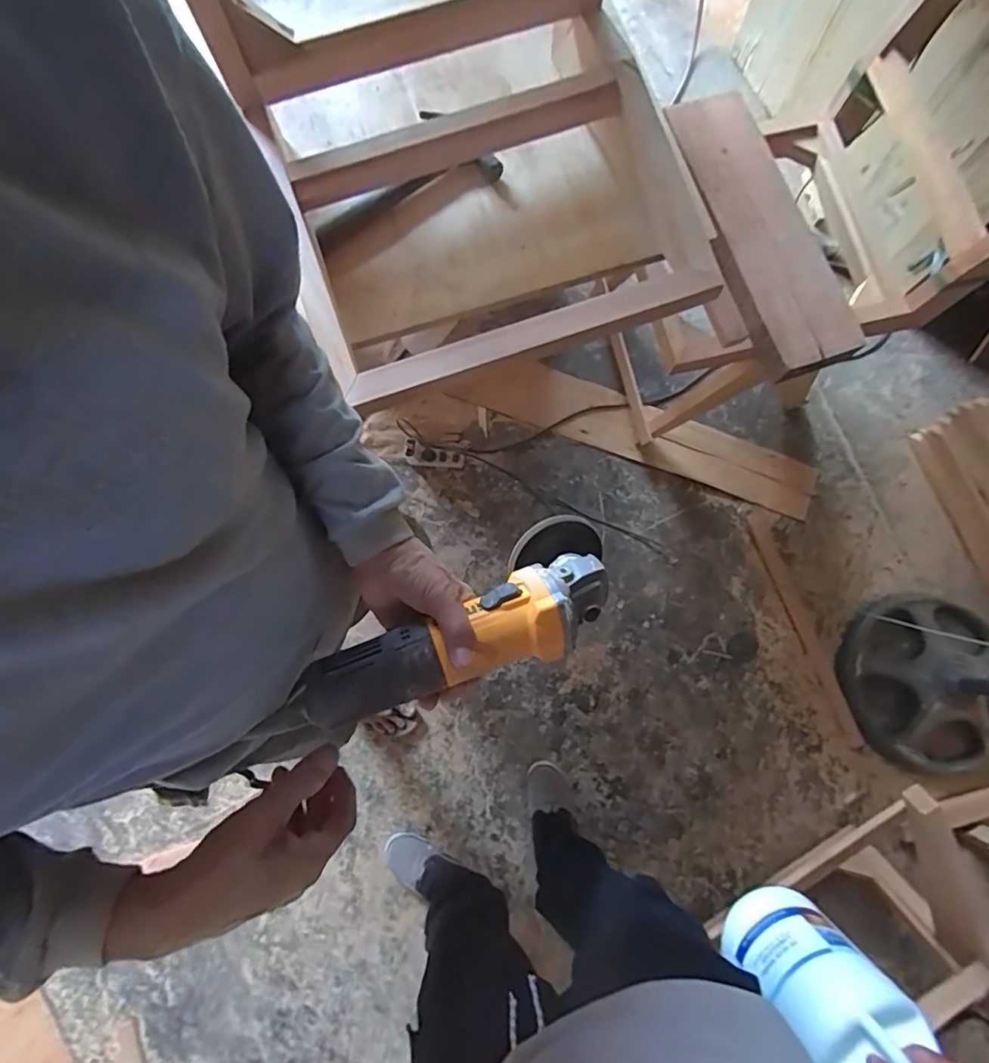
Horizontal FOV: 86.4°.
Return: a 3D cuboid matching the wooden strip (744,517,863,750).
[{"bbox_3d":[0.762,0.238,1.304,0.056,0.020,0.574,-17,77,-3],"label":"wooden strip"}]

